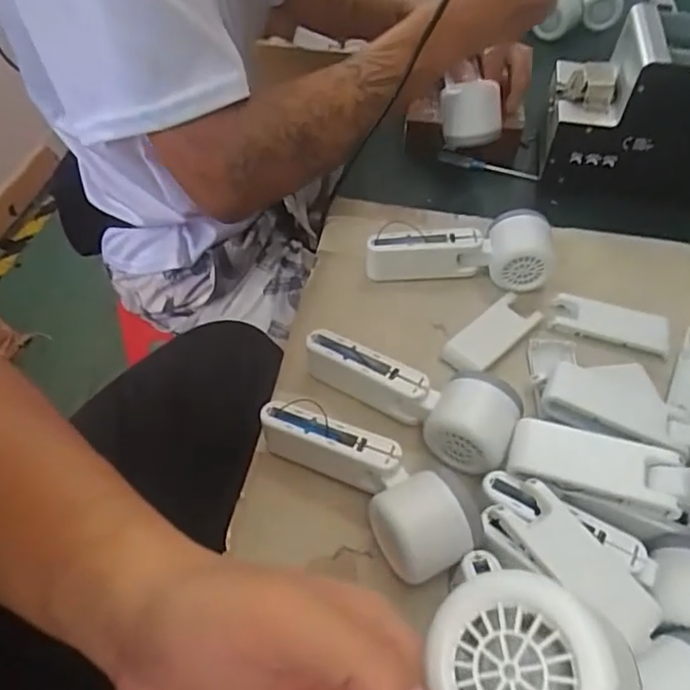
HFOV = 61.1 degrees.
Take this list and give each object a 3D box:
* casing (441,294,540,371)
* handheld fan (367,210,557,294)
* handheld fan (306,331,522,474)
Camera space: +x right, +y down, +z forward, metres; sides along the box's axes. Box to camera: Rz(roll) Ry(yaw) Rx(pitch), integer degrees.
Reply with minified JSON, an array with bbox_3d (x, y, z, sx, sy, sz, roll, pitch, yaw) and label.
[{"bbox_3d":[0.125,-0.008,0.495,0.094,0.011,0.040,-36,61,-26],"label":"casing"},{"bbox_3d":[0.104,-0.090,0.536,0.160,0.055,0.050,6,52,3],"label":"handheld fan"},{"bbox_3d":[0.041,0.038,0.434,0.166,0.052,0.061,22,55,14],"label":"handheld fan"}]

